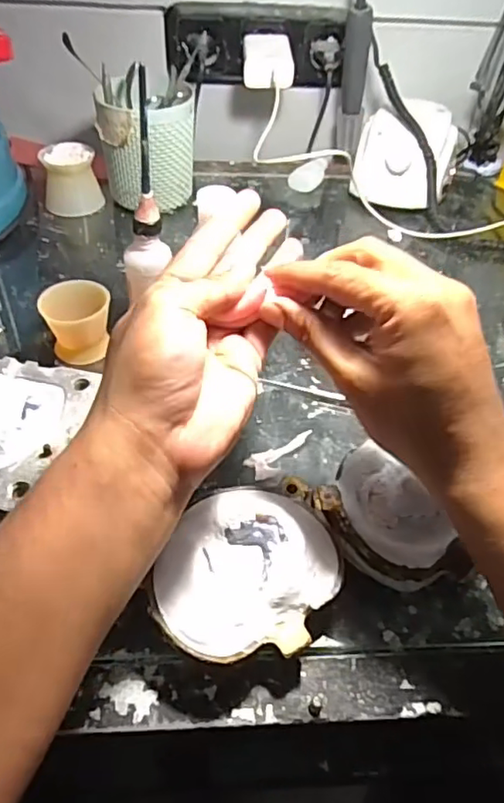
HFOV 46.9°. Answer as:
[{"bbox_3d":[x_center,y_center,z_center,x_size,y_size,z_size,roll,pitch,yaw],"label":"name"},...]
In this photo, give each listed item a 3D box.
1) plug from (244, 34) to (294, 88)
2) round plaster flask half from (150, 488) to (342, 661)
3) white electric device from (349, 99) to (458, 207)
[{"bbox_3d":[0.018,-0.371,0.632,0.053,0.029,0.082,1,47,-3],"label":"plug"},{"bbox_3d":[0.001,0.099,0.321,0.086,0.042,0.102,18,48,13],"label":"round plaster flask half"},{"bbox_3d":[0.177,-0.279,0.660,0.099,0.079,0.121,18,48,13],"label":"white electric device"}]

